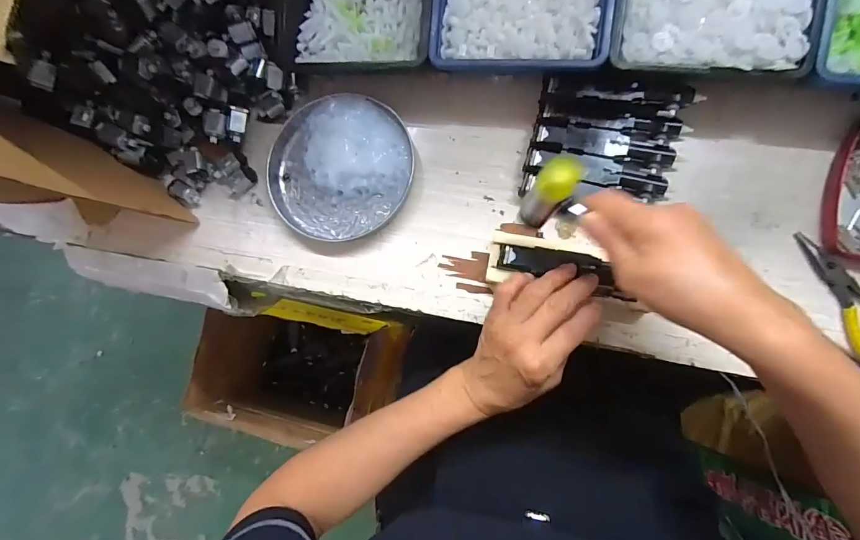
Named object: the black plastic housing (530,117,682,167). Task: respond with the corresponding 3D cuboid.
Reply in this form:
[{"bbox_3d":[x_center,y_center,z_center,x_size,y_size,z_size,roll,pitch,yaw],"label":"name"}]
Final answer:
[{"bbox_3d":[0.157,-0.111,0.340,0.127,0.018,0.026,14,87,9],"label":"black plastic housing"}]

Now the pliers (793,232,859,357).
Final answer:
[{"bbox_3d":[0.341,0.024,0.300,0.046,0.010,0.127,-30,82,4],"label":"pliers"}]

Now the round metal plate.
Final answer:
[{"bbox_3d":[-0.091,-0.102,0.373,0.138,0.021,0.140,-1,85,7],"label":"round metal plate"}]

